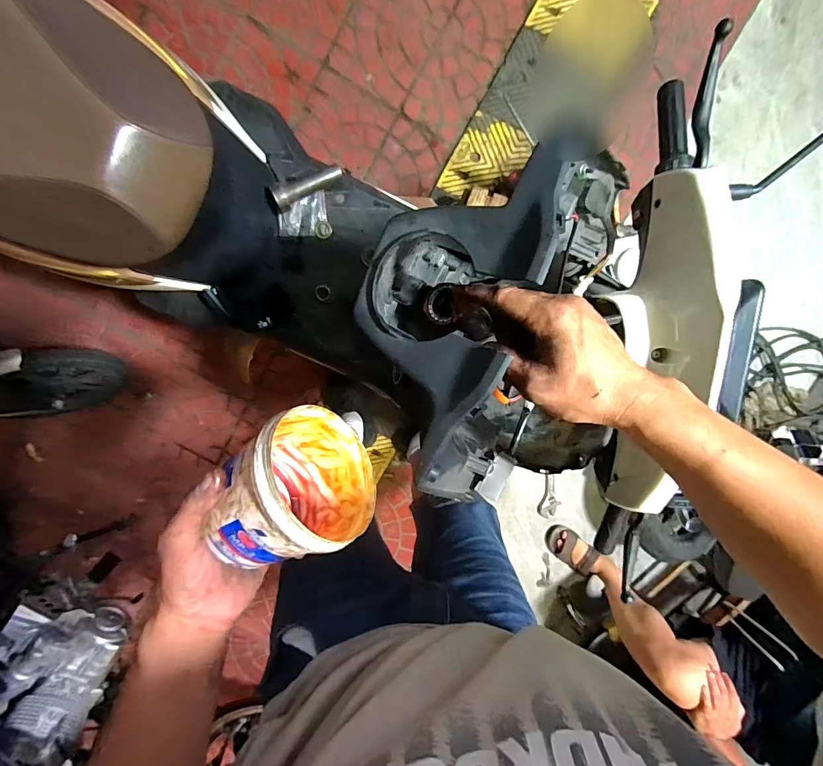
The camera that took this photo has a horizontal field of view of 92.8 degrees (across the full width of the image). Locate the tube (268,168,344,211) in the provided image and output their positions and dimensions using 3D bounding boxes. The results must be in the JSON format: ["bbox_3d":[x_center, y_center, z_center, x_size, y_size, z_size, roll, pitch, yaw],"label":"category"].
[{"bbox_3d":[-0.208,-0.390,0.773,0.145,0.035,0.045,-31,98,-14],"label":"tube"}]

